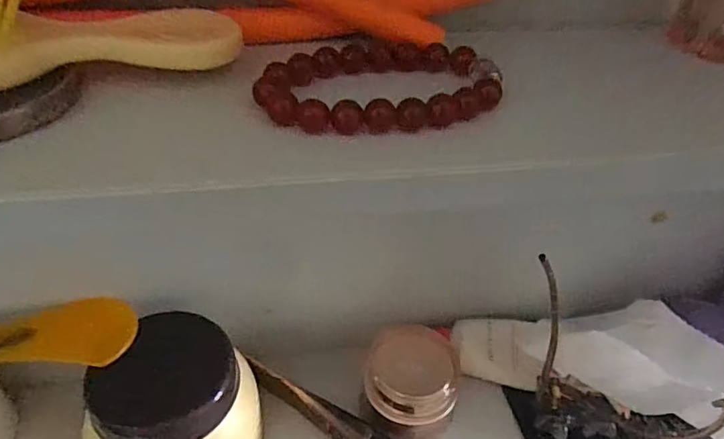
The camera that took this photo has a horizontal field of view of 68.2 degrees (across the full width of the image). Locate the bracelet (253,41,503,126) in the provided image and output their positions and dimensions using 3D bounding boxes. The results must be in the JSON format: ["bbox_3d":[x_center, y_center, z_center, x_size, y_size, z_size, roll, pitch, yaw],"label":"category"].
[{"bbox_3d":[0.006,-0.046,0.176,0.075,0.009,0.045,-3,42,-8],"label":"bracelet"}]

